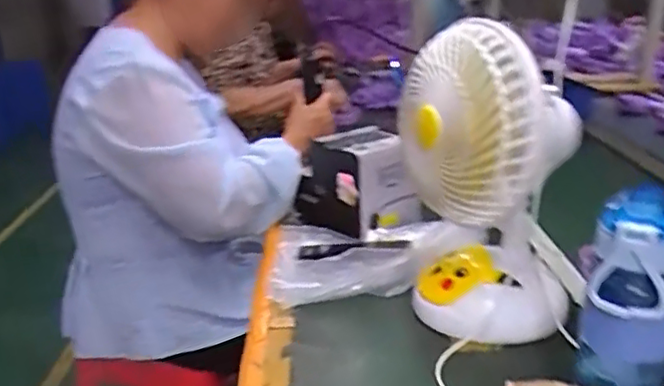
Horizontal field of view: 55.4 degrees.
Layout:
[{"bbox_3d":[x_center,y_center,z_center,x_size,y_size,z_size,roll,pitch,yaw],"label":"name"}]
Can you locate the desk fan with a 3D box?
[{"bbox_3d":[0.172,-0.010,0.707,0.179,0.334,0.188,2,21,9],"label":"desk fan"}]

